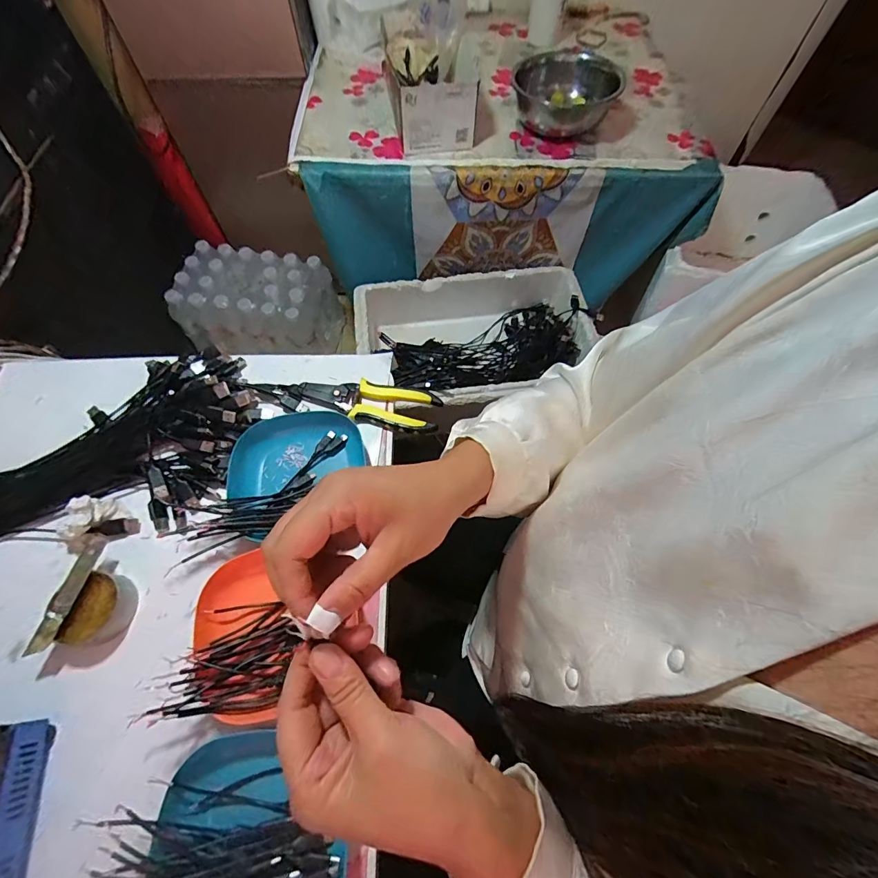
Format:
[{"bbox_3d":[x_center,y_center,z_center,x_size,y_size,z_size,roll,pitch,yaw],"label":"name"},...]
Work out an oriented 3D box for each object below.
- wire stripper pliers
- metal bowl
[{"bbox_3d":[-0.088,-0.046,0.494,0.176,0.012,0.057,13,64,6],"label":"wire stripper pliers"},{"bbox_3d":[0.217,-0.599,0.716,0.171,0.073,0.171,0,64,-1],"label":"metal bowl"}]

